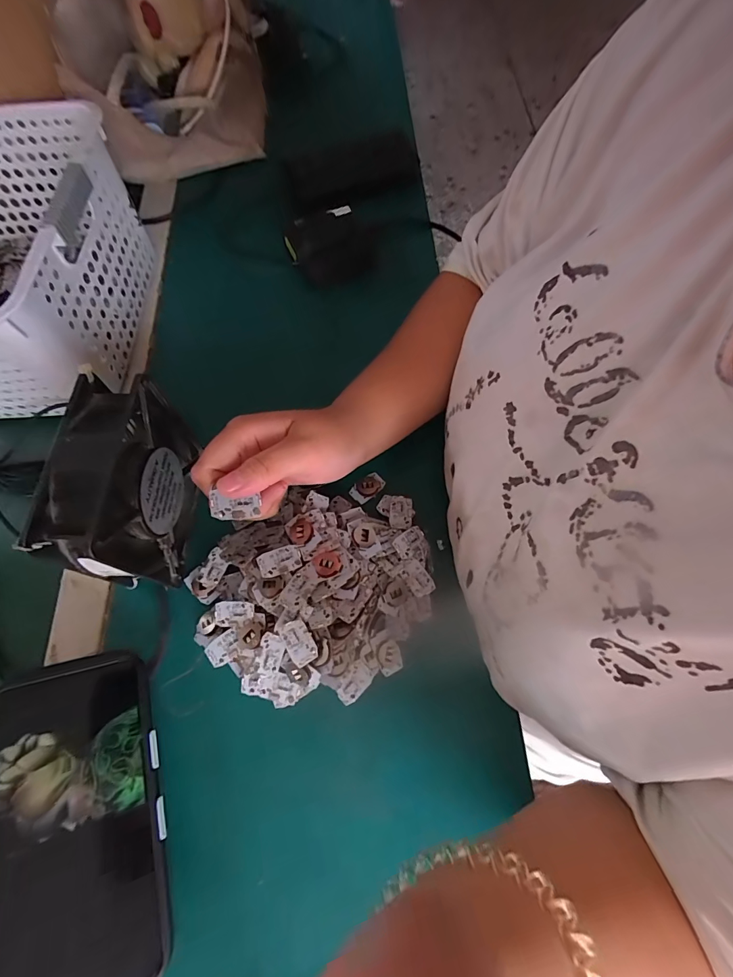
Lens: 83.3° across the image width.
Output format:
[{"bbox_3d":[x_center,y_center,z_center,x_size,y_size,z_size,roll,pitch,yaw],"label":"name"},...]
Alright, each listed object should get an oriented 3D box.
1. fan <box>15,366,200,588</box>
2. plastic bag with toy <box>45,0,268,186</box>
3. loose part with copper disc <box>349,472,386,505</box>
[{"bbox_3d":[-0.158,-0.002,0.286,0.040,0.111,0.135,0,68,3],"label":"fan"},{"bbox_3d":[-0.204,-0.438,0.433,0.185,0.174,0.169,-21,68,-6],"label":"plastic bag with toy"},{"bbox_3d":[0.001,-0.002,0.348,0.029,0.004,0.018,-40,72,-13],"label":"loose part with copper disc"}]

